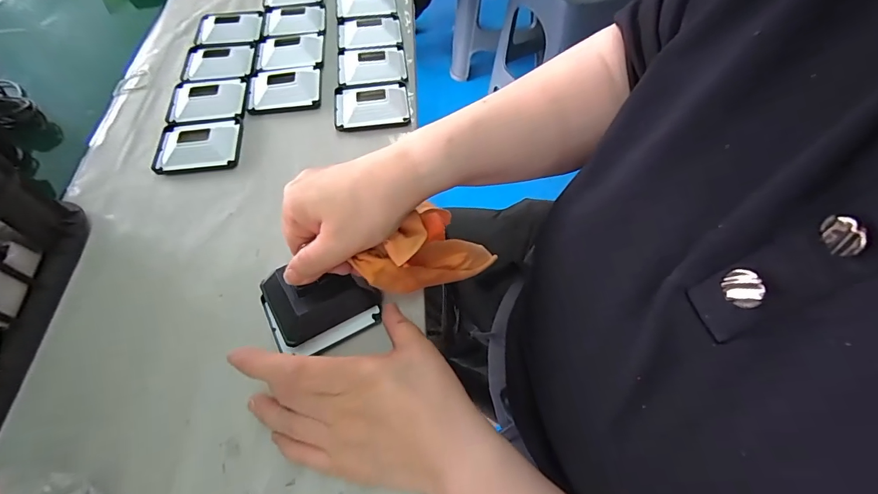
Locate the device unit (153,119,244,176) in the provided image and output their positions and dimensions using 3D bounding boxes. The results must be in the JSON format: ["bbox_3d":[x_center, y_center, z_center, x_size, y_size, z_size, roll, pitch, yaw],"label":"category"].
[{"bbox_3d":[-0.242,-0.103,0.412,0.080,0.017,0.068,-8,59,-3],"label":"device unit"}]

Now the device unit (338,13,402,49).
[{"bbox_3d":[-0.088,-0.271,0.515,0.077,0.018,0.070,-7,59,-2],"label":"device unit"}]

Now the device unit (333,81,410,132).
[{"bbox_3d":[-0.073,-0.152,0.444,0.077,0.025,0.068,-8,59,-2],"label":"device unit"}]

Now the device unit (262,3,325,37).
[{"bbox_3d":[-0.184,-0.288,0.521,0.078,0.012,0.064,-10,59,-4],"label":"device unit"}]

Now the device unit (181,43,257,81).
[{"bbox_3d":[-0.258,-0.217,0.478,0.077,0.012,0.066,-8,59,-3],"label":"device unit"}]

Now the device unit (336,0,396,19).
[{"bbox_3d":[-0.097,-0.324,0.541,0.077,0.012,0.065,-10,59,-4],"label":"device unit"}]

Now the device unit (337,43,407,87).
[{"bbox_3d":[-0.078,-0.214,0.477,0.078,0.017,0.071,-7,59,-2],"label":"device unit"}]

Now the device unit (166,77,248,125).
[{"bbox_3d":[-0.253,-0.161,0.444,0.081,0.015,0.065,-7,59,-2],"label":"device unit"}]

